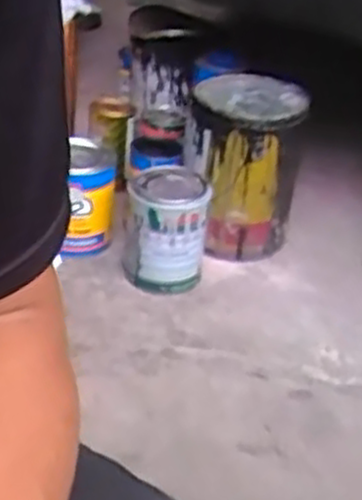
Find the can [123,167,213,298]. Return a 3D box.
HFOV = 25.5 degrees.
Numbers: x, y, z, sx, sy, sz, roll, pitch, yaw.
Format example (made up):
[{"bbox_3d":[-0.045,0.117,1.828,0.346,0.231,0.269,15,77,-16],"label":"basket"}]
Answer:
[{"bbox_3d":[-0.019,-0.021,1.041,0.103,0.149,0.099,5,32,-3],"label":"can"}]

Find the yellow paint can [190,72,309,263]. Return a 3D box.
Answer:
[{"bbox_3d":[0.084,-0.114,1.137,0.154,0.227,0.153,5,32,-2],"label":"yellow paint can"}]

